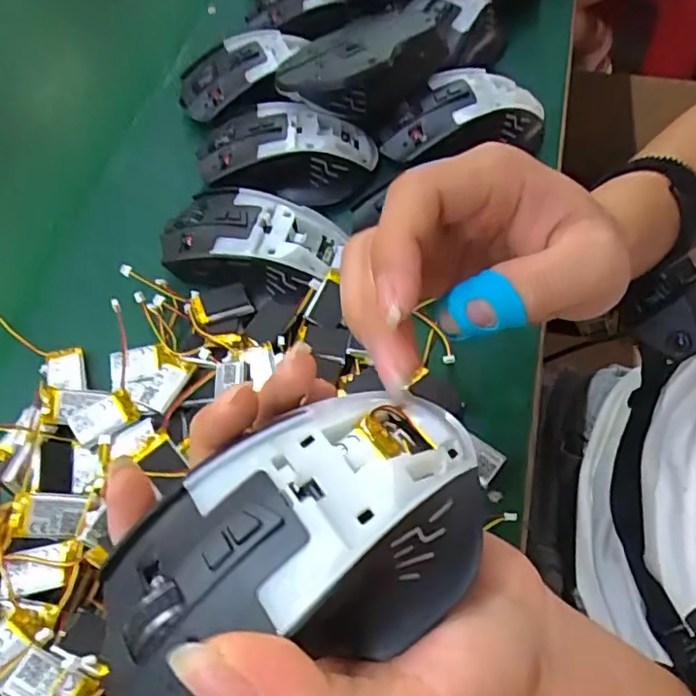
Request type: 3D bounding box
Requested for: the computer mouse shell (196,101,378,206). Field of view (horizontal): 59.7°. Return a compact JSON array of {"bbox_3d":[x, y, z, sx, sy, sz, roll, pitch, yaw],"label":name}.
[{"bbox_3d":[-0.042,-0.124,0.392,0.112,0.032,0.070,6,62,7],"label":"computer mouse shell"}]

